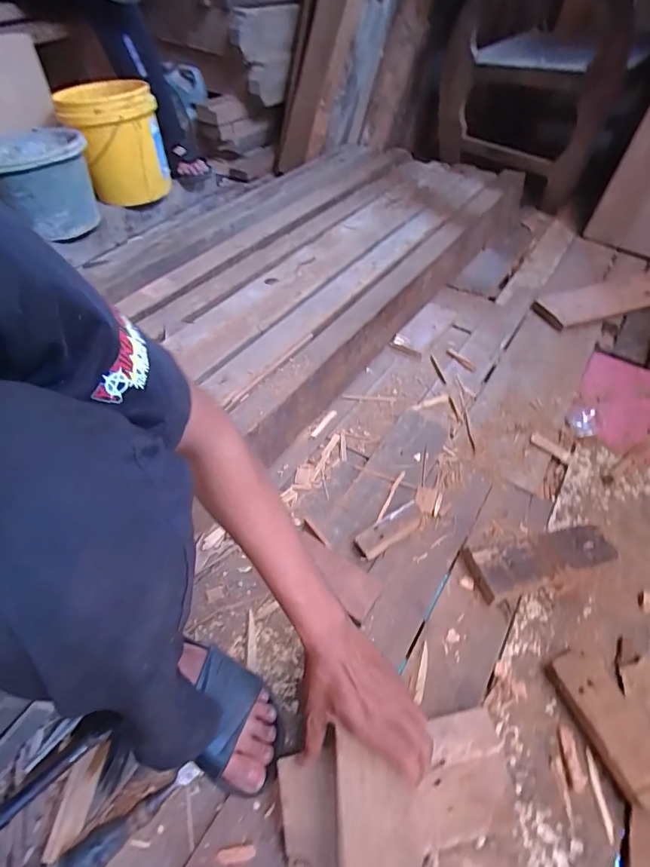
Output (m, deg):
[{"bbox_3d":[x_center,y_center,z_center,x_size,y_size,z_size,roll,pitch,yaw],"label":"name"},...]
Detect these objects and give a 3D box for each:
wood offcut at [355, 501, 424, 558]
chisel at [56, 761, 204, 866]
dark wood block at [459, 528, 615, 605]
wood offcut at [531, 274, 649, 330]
[{"bbox_3d":[0.108,0.158,0.704,0.123,0.024,0.039,-26,54,-19],"label":"wood offcut"},{"bbox_3d":[-0.220,0.435,0.478,0.163,0.035,0.034,-32,56,-23],"label":"chisel"},{"bbox_3d":[0.334,0.196,0.668,0.219,0.031,0.076,-12,50,-8],"label":"dark wood block"},{"bbox_3d":[0.778,-0.364,1.153,0.448,0.020,0.133,-14,50,-9],"label":"wood offcut"}]

